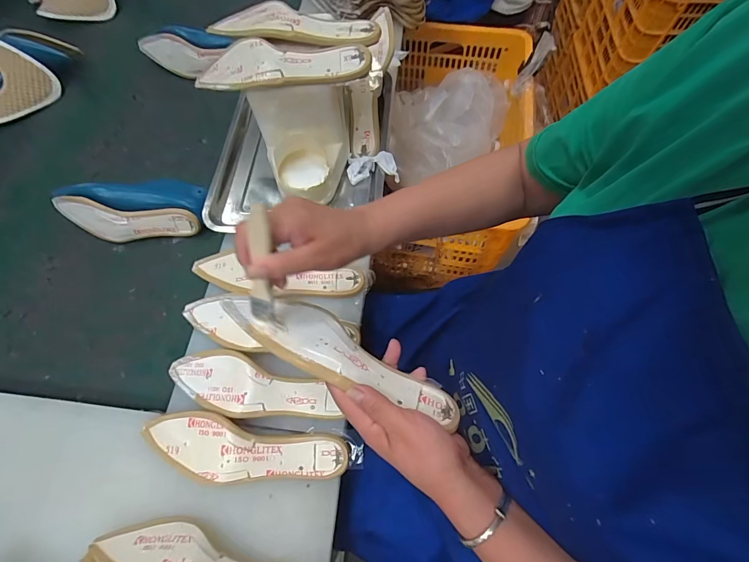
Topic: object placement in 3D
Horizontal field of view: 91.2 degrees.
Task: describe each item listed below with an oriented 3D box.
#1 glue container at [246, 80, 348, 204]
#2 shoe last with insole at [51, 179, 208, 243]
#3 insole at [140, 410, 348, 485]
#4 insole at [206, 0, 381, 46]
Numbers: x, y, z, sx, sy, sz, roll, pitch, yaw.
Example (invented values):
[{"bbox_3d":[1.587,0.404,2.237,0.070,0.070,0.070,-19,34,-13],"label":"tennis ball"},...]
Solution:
[{"bbox_3d":[-0.104,-0.198,0.556,0.129,0.155,0.097,-8,67,-2],"label":"glue container"},{"bbox_3d":[-0.433,-0.132,0.650,0.256,0.076,0.096,-4,67,0],"label":"shoe last with insole"},{"bbox_3d":[-0.165,0.211,0.454,0.257,0.028,0.072,5,67,4],"label":"insole"},{"bbox_3d":[-0.123,-0.362,0.526,0.260,0.034,0.071,11,68,6],"label":"insole"}]

